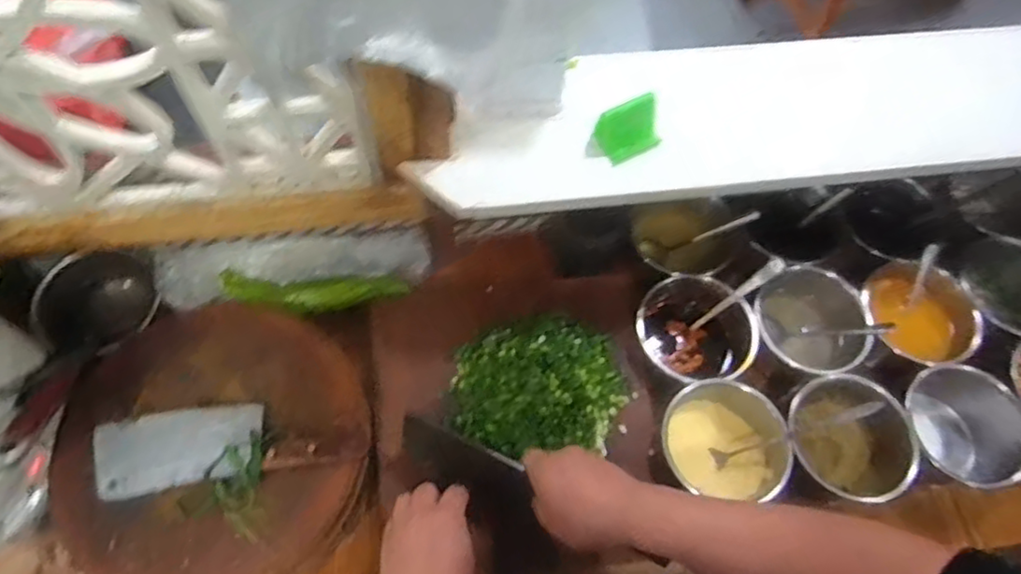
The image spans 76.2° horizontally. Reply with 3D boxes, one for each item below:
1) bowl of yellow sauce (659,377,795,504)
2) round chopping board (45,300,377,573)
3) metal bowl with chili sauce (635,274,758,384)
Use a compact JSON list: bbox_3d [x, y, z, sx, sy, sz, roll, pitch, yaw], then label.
[{"bbox_3d":[0.233,0.170,0.714,0.134,0.079,0.129,6,64,0],"label":"bowl of yellow sauce"},{"bbox_3d":[-0.304,0.163,0.683,0.300,0.075,0.291,1,64,-3],"label":"round chopping board"},{"bbox_3d":[0.215,0.054,0.778,0.127,0.073,0.138,1,64,-3],"label":"metal bowl with chili sauce"}]

